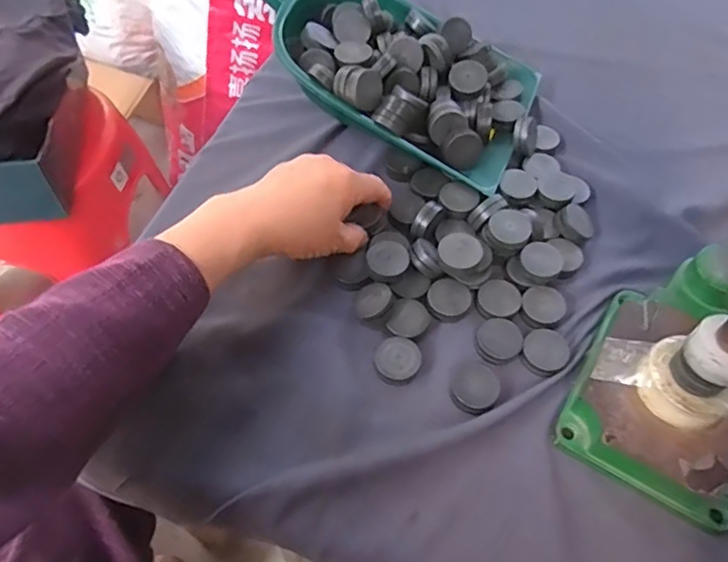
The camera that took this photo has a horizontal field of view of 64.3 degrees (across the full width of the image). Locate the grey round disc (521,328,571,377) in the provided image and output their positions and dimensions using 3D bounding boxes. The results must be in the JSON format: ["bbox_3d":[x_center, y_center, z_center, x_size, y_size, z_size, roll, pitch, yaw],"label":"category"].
[{"bbox_3d":[0.133,0.051,0.425,0.032,0.010,0.037,23,58,12],"label":"grey round disc"}]

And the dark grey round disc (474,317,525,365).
[{"bbox_3d":[0.100,0.044,0.429,0.033,0.009,0.035,1,56,-2],"label":"dark grey round disc"}]

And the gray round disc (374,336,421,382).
[{"bbox_3d":[0.024,0.056,0.415,0.031,0.011,0.030,1,56,-1],"label":"gray round disc"}]

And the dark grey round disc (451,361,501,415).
[{"bbox_3d":[0.079,0.075,0.407,0.032,0.007,0.038,26,58,14],"label":"dark grey round disc"}]

